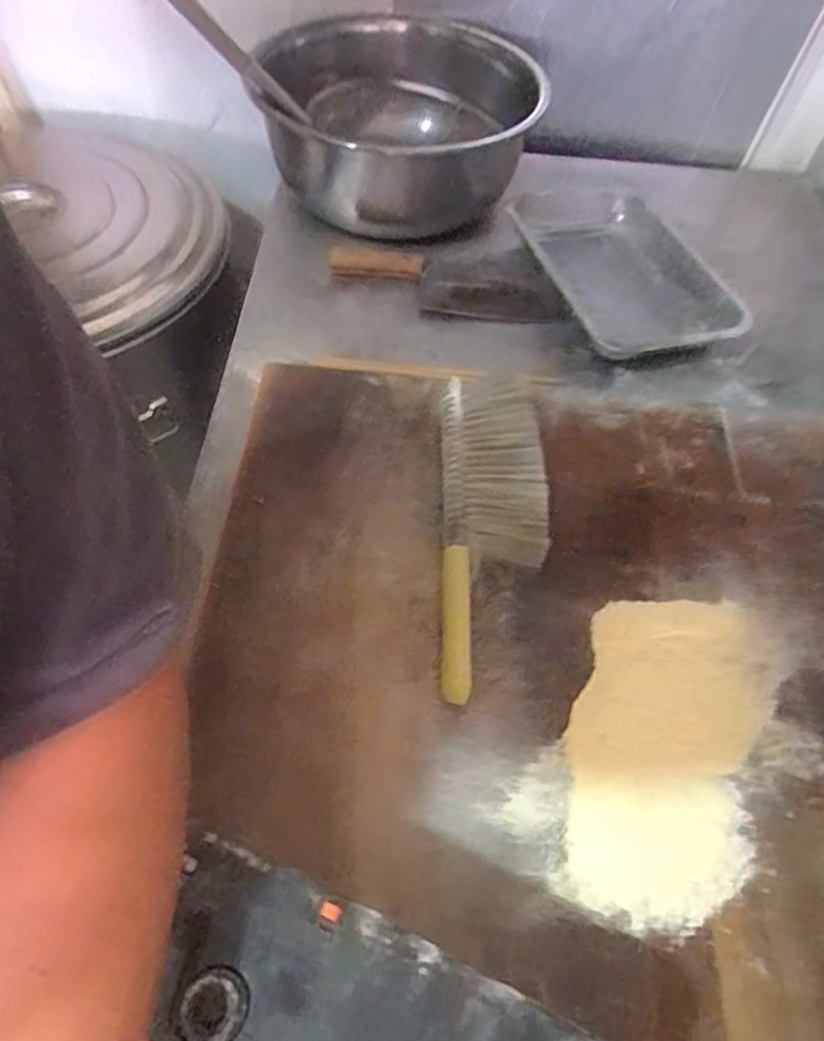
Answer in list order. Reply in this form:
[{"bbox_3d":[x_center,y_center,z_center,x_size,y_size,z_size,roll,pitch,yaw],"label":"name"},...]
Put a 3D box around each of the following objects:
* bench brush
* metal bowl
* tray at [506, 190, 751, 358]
[{"bbox_3d":[0.066,0.000,0.513,0.083,0.034,0.290,3,57,-2],"label":"bench brush"},{"bbox_3d":[-0.015,-0.514,0.813,0.326,0.152,0.348,2,57,-3],"label":"metal bowl"},{"bbox_3d":[0.246,-0.307,0.758,0.197,0.048,0.316,-13,59,-12],"label":"tray"}]

